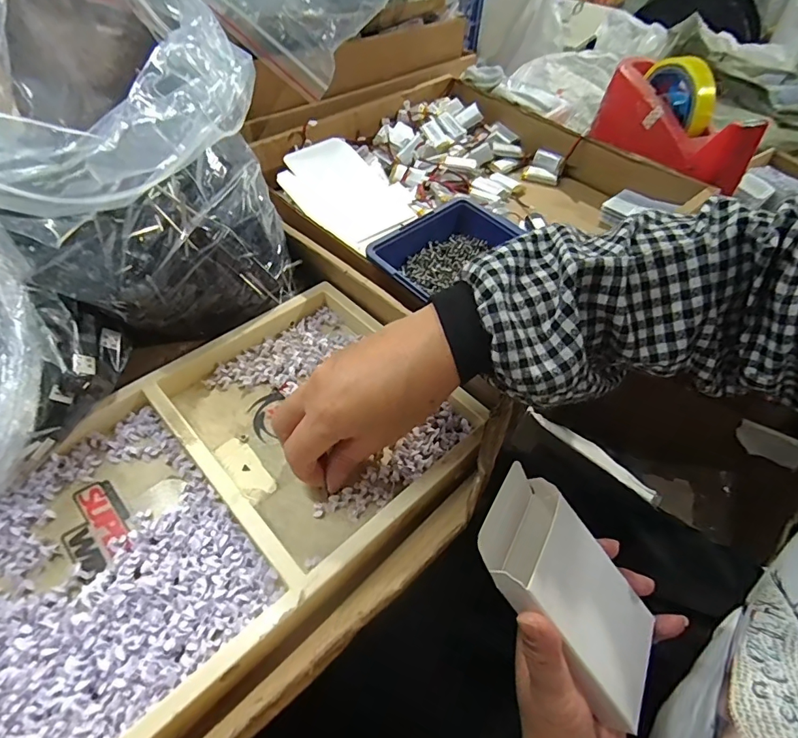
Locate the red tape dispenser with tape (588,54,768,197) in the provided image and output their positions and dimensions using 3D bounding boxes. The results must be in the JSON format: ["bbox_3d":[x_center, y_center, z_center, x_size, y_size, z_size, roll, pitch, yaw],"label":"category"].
[{"bbox_3d":[0.298,-0.270,0.510,0.074,0.089,0.195,-8,52,-9],"label":"red tape dispenser with tape"}]

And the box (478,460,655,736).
[{"bbox_3d":[0.100,0.125,0.265,0.134,0.020,0.077,50,39,-1],"label":"box"}]

